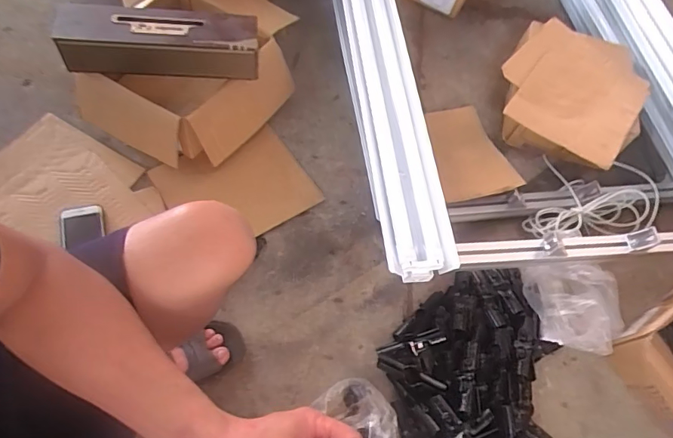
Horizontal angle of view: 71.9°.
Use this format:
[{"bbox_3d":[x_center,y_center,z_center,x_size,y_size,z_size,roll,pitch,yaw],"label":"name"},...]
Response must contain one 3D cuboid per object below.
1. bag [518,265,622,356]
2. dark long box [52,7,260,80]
[{"bbox_3d":[0.480,0.177,0.906,0.199,0.073,0.173,1,62,-9],"label":"bag"},{"bbox_3d":[-0.375,-0.387,0.997,0.416,0.085,0.126,6,61,-6],"label":"dark long box"}]

